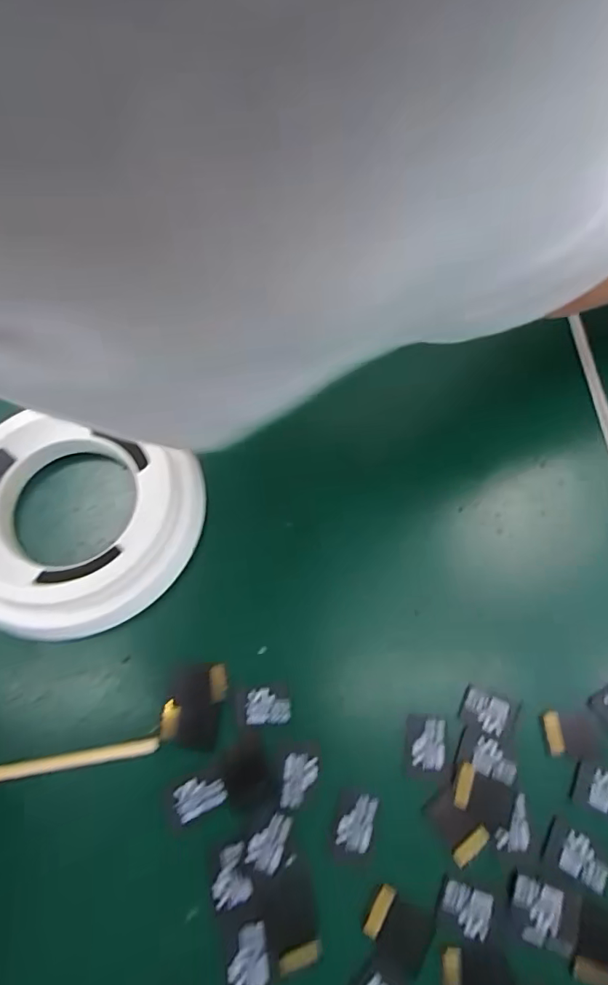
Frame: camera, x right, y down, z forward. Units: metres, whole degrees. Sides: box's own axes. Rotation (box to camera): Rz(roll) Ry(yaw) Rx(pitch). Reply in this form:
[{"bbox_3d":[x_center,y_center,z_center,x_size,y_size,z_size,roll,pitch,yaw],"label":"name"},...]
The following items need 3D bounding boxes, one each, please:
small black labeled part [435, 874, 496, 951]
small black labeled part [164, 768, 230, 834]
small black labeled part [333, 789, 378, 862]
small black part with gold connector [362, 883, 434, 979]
[{"bbox_3d":[0.036,0.095,0.109,0.012,0.004,0.012,18,67,5],"label":"small black labeled part"},{"bbox_3d":[-0.026,0.073,0.117,0.014,0.004,0.010,-20,69,-11],"label":"small black labeled part"},{"bbox_3d":[0.012,0.079,0.116,0.009,0.004,0.014,9,66,6],"label":"small black labeled part"},{"bbox_3d":[0.021,0.097,0.108,0.014,0.004,0.012,29,67,11],"label":"small black part with gold connector"}]

